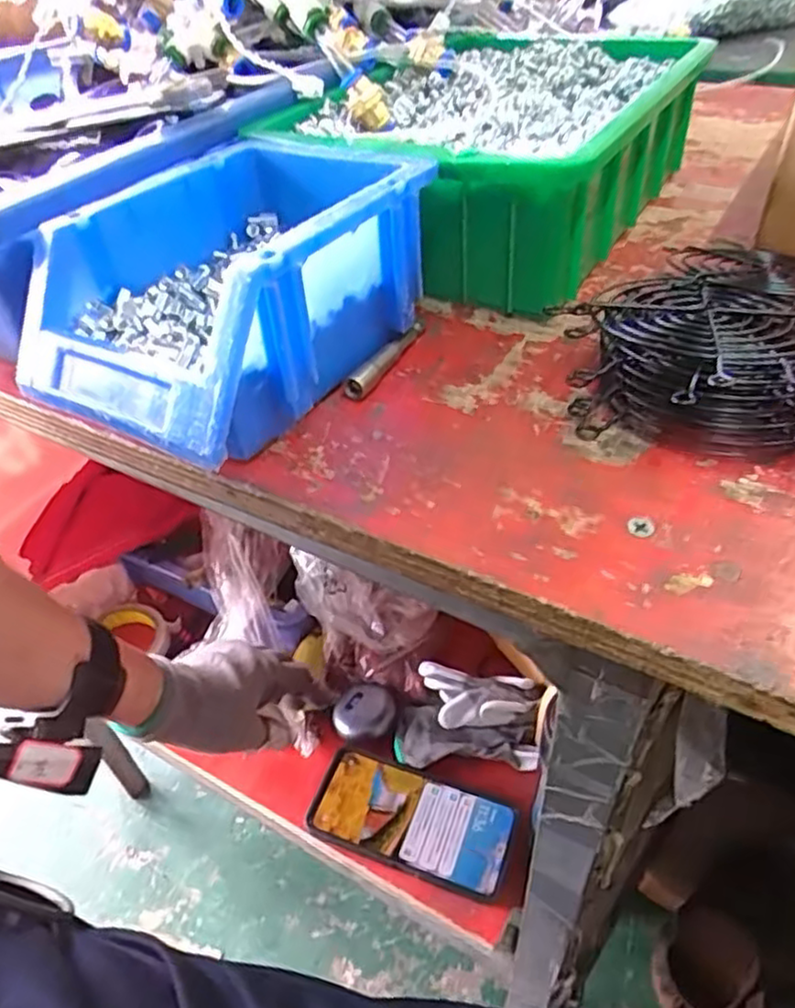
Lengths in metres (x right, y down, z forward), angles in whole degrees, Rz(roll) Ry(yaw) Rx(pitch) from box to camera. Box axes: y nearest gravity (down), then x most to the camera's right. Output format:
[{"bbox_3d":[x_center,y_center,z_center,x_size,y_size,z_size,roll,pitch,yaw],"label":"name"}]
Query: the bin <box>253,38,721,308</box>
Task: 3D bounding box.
[{"bbox_3d":[0.056,-0.202,0.395,0.181,0.082,0.252,18,48,25],"label":"bin"}]

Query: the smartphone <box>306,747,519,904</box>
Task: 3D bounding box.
[{"bbox_3d":[0.011,0.259,0.571,0.163,0.012,0.077,11,45,18],"label":"smartphone"}]

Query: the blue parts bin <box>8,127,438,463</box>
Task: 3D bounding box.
[{"bbox_3d":[-0.064,-0.083,0.283,0.110,0.074,0.152,23,50,28],"label":"blue parts bin"}]

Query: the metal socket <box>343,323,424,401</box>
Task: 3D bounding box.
[{"bbox_3d":[-0.003,-0.064,0.302,0.009,0.011,0.058,19,48,25],"label":"metal socket"}]

